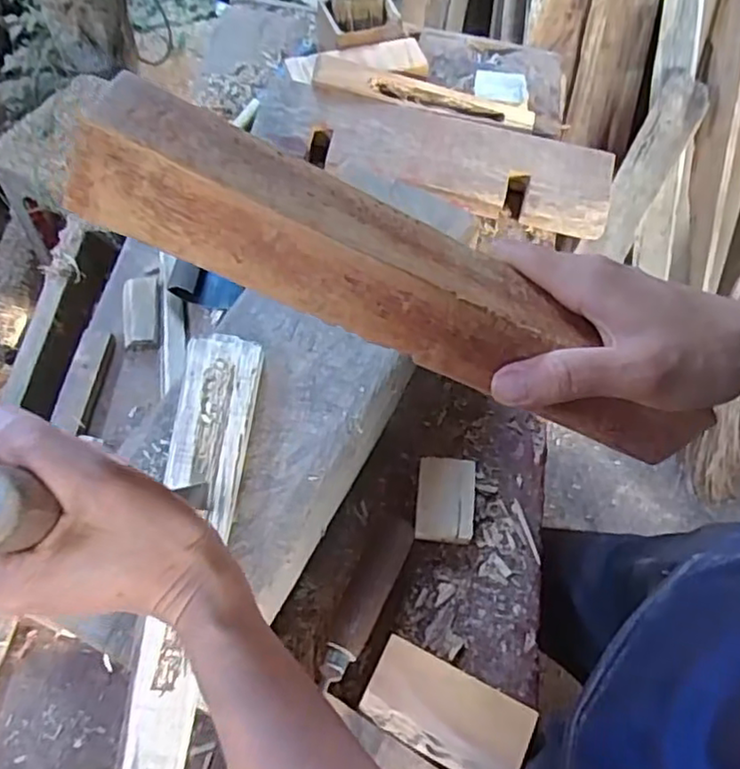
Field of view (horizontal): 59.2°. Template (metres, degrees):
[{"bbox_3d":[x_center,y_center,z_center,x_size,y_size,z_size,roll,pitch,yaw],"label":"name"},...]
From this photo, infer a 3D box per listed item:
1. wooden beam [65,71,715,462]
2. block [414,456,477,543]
[{"bbox_3d":[0.027,-0.041,0.280,0.287,0.037,0.054,23,61,-18],"label":"wooden beam"},{"bbox_3d":[0.070,0.107,0.609,0.052,0.026,0.076,7,62,2],"label":"block"}]

